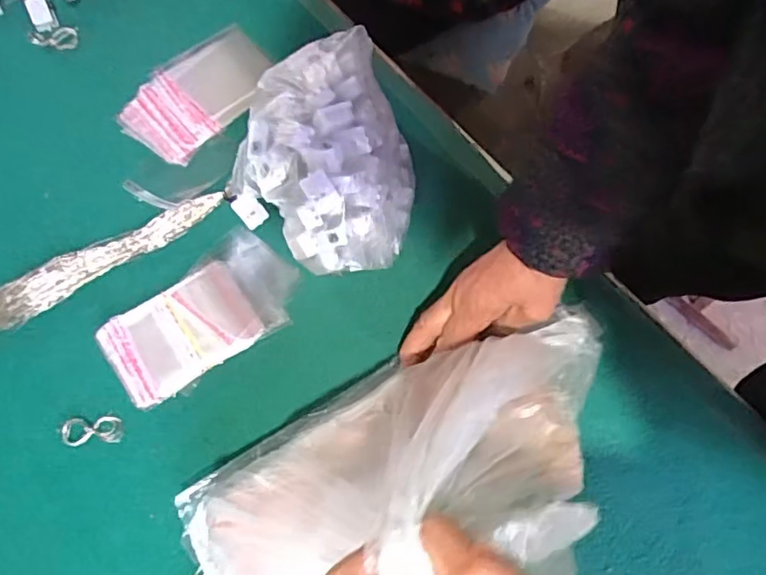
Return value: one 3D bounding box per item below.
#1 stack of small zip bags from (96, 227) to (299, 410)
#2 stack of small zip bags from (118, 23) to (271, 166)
[{"bbox_3d":[-0.143,0.023,0.472,0.153,0.021,0.083,-38,80,-10],"label":"stack of small zip bags"},{"bbox_3d":[-0.166,-0.176,0.530,0.080,0.011,0.135,38,78,8],"label":"stack of small zip bags"}]

